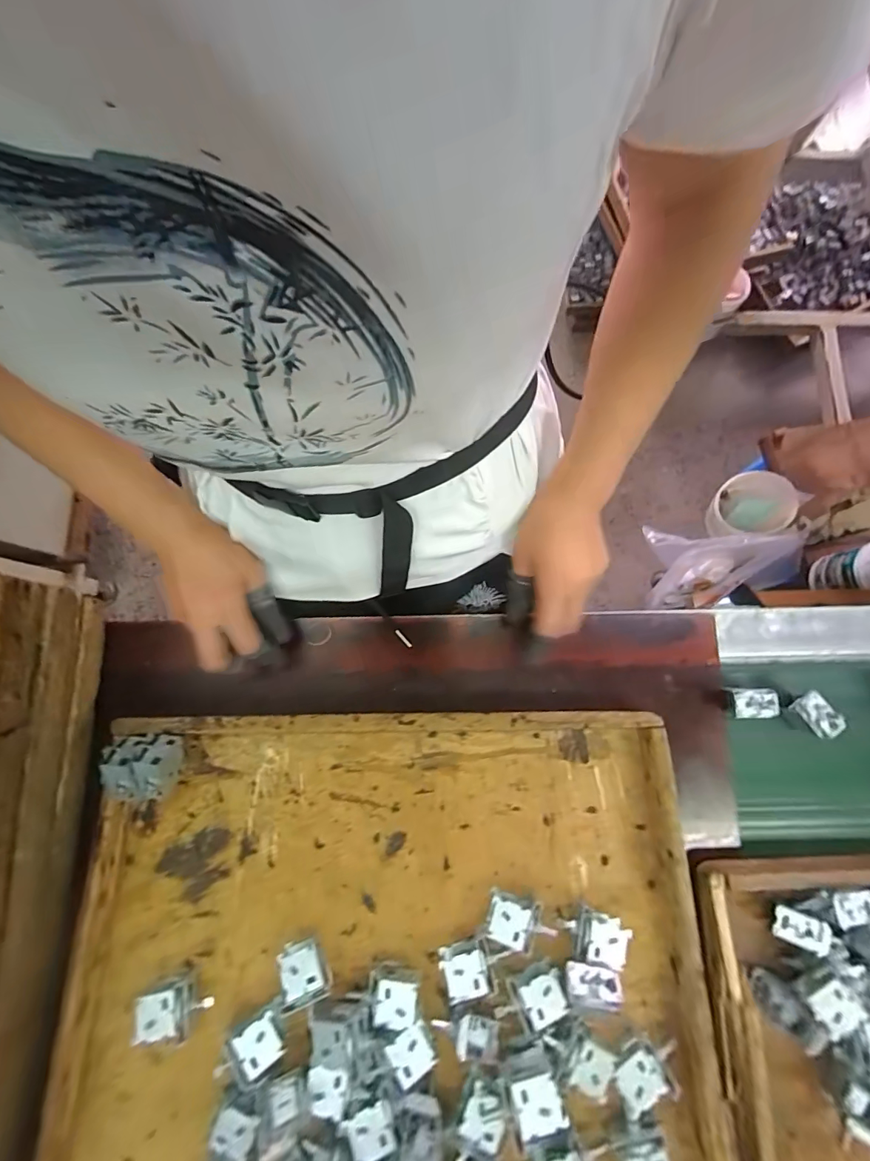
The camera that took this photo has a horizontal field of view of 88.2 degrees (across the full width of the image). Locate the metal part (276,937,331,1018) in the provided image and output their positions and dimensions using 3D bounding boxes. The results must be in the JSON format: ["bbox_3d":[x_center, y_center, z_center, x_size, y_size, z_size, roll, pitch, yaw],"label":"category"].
[{"bbox_3d":[-0.104,0.314,0.360,0.038,0.022,0.042,-17,73,-6],"label":"metal part"}]

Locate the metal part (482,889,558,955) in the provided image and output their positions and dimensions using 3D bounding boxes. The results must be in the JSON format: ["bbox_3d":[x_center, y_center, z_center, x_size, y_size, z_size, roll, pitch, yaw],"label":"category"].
[{"bbox_3d":[0.071,0.281,0.370,0.054,0.021,0.035,18,73,5],"label":"metal part"}]

